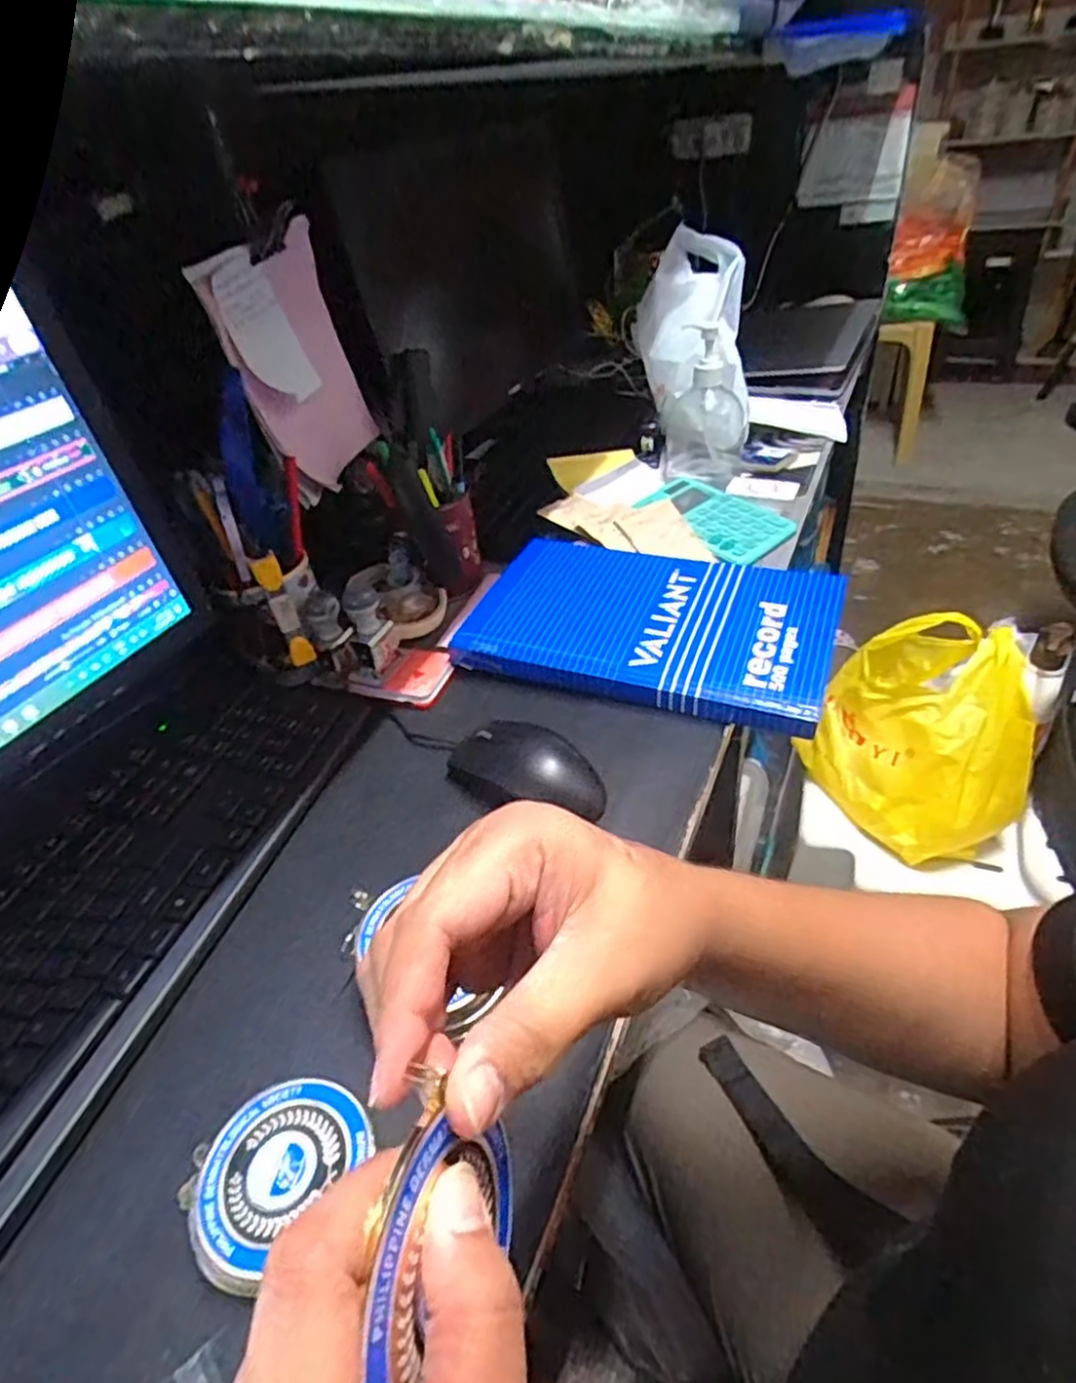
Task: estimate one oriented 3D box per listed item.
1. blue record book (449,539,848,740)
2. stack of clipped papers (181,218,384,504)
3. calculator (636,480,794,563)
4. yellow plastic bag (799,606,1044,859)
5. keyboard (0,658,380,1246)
[{"bbox_3d":[0.094,-0.066,0.597,0.280,0.030,0.185,11,42,20],"label":"blue record book"},{"bbox_3d":[-0.193,-0.267,0.597,0.020,0.178,0.137,-1,40,21],"label":"stack of clipped papers"},{"bbox_3d":[0.179,-0.182,0.739,0.099,0.011,0.150,-31,45,-27],"label":"calculator"},{"bbox_3d":[0.403,0.040,0.754,0.198,0.166,0.183,28,50,35],"label":"yellow plastic bag"},{"bbox_3d":[-0.255,0.135,0.421,0.133,0.027,0.466,10,44,13],"label":"keyboard"}]

